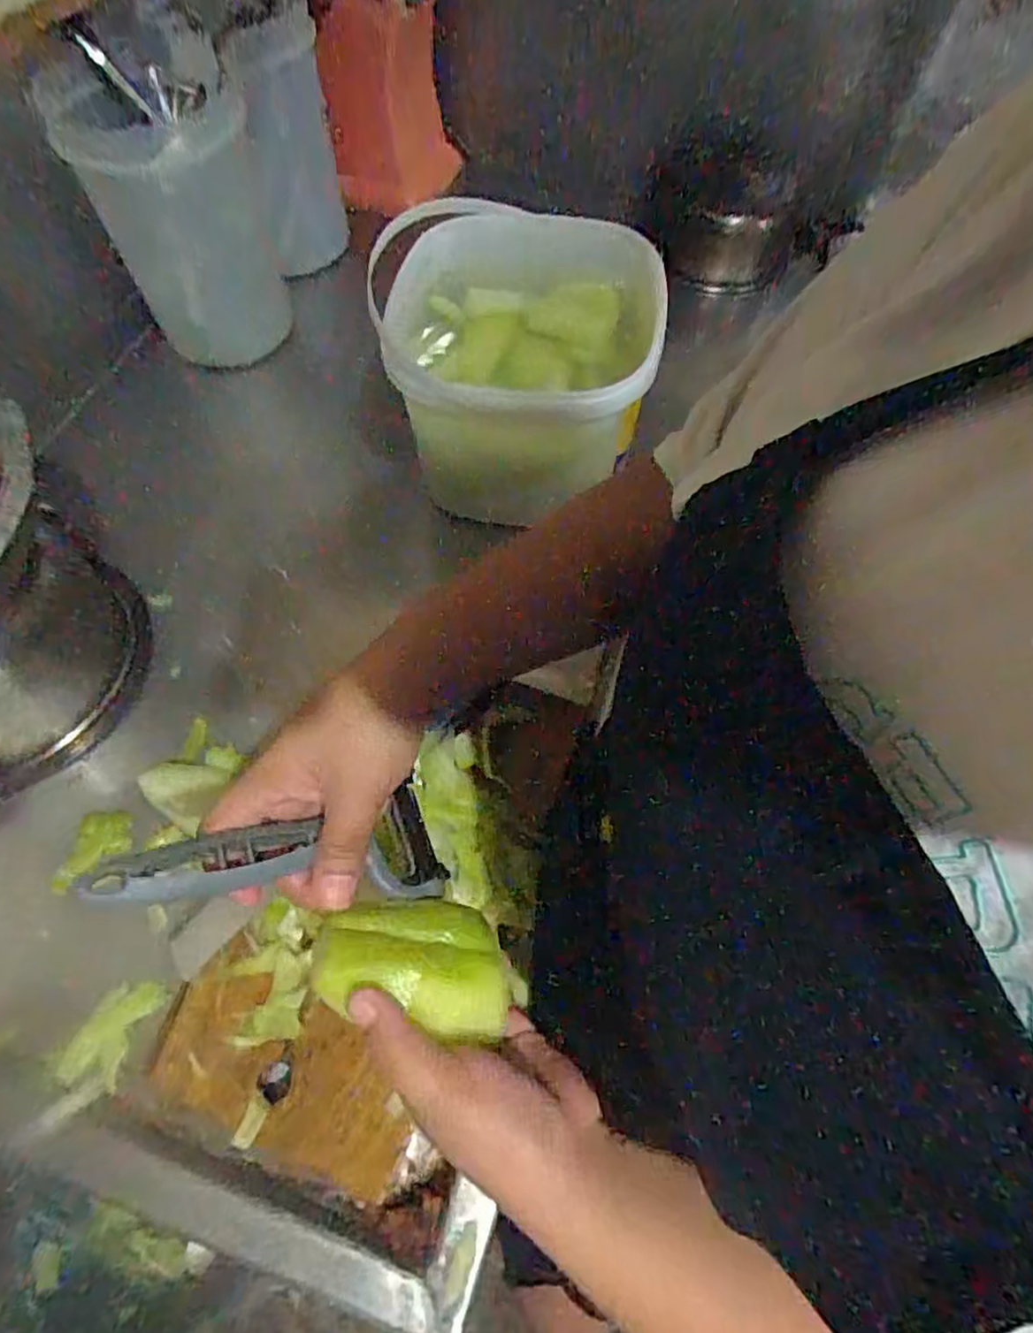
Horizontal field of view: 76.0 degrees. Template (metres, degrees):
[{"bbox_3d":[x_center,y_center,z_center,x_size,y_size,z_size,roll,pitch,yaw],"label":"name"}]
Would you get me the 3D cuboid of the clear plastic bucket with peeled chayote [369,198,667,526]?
[{"bbox_3d":[0.003,-0.258,0.589,0.212,0.176,0.203,0,62,0],"label":"clear plastic bucket with peeled chayote"}]

